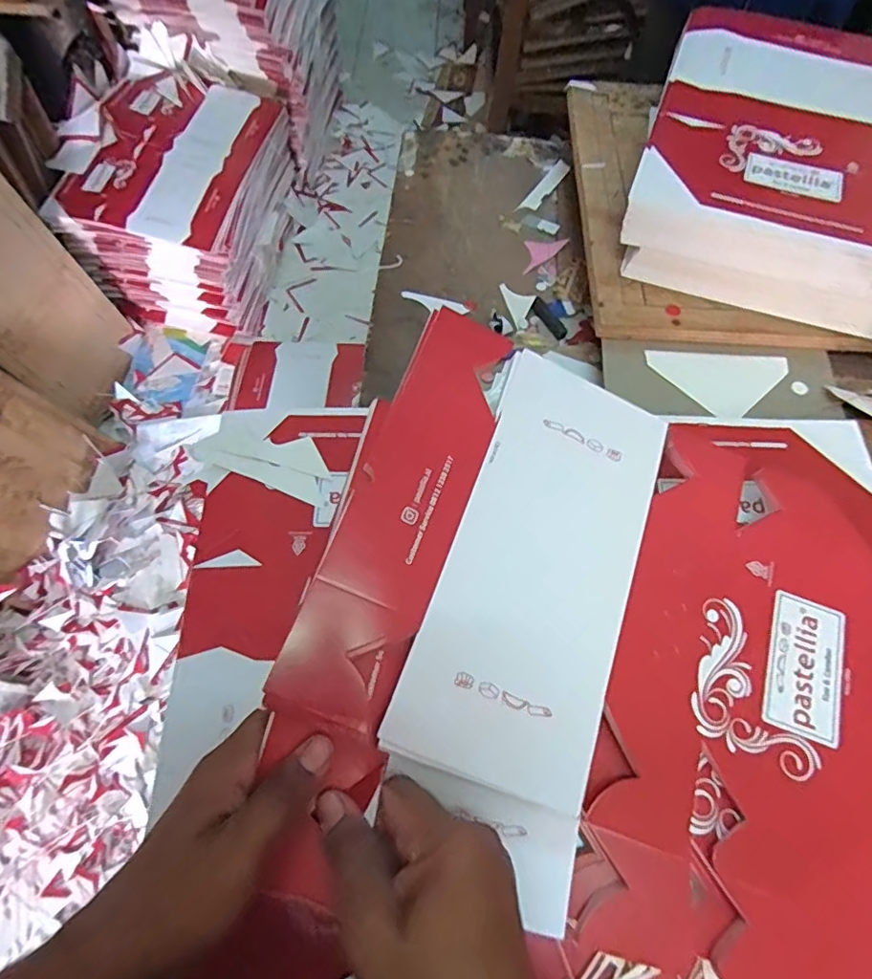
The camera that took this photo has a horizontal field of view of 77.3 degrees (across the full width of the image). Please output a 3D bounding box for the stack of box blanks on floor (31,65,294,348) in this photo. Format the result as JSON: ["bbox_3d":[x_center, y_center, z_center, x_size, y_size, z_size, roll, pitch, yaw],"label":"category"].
[{"bbox_3d":[-0.629,-0.760,1.441,0.401,0.347,0.567,13,65,3],"label":"stack of box blanks on floor"}]

